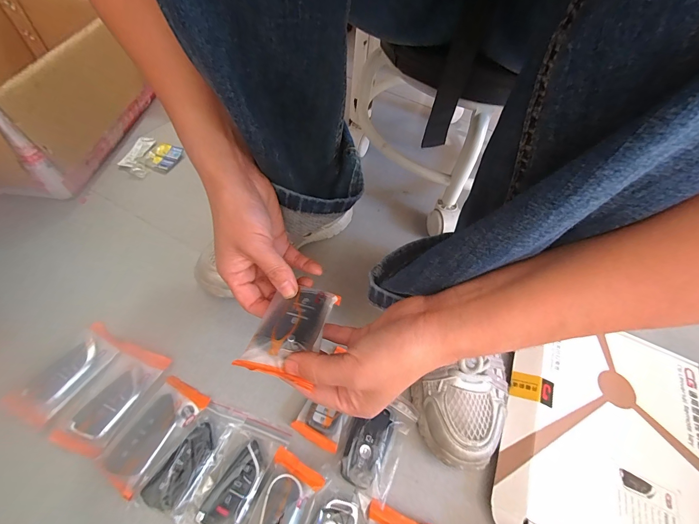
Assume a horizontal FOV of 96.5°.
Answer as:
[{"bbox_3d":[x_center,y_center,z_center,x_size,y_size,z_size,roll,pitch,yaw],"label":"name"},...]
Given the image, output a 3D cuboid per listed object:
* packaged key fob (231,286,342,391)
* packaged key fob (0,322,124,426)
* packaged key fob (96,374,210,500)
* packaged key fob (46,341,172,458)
[{"bbox_3d":[-0.043,0.050,0.242,0.047,0.018,0.084,9,37,11],"label":"packaged key fob"},{"bbox_3d":[-0.300,0.118,0.336,0.057,0.018,0.100,25,56,10],"label":"packaged key fob"},{"bbox_3d":[-0.194,0.168,0.309,0.054,0.014,0.096,25,56,11],"label":"packaged key fob"},{"bbox_3d":[-0.248,0.139,0.324,0.060,0.018,0.104,20,55,7],"label":"packaged key fob"}]

